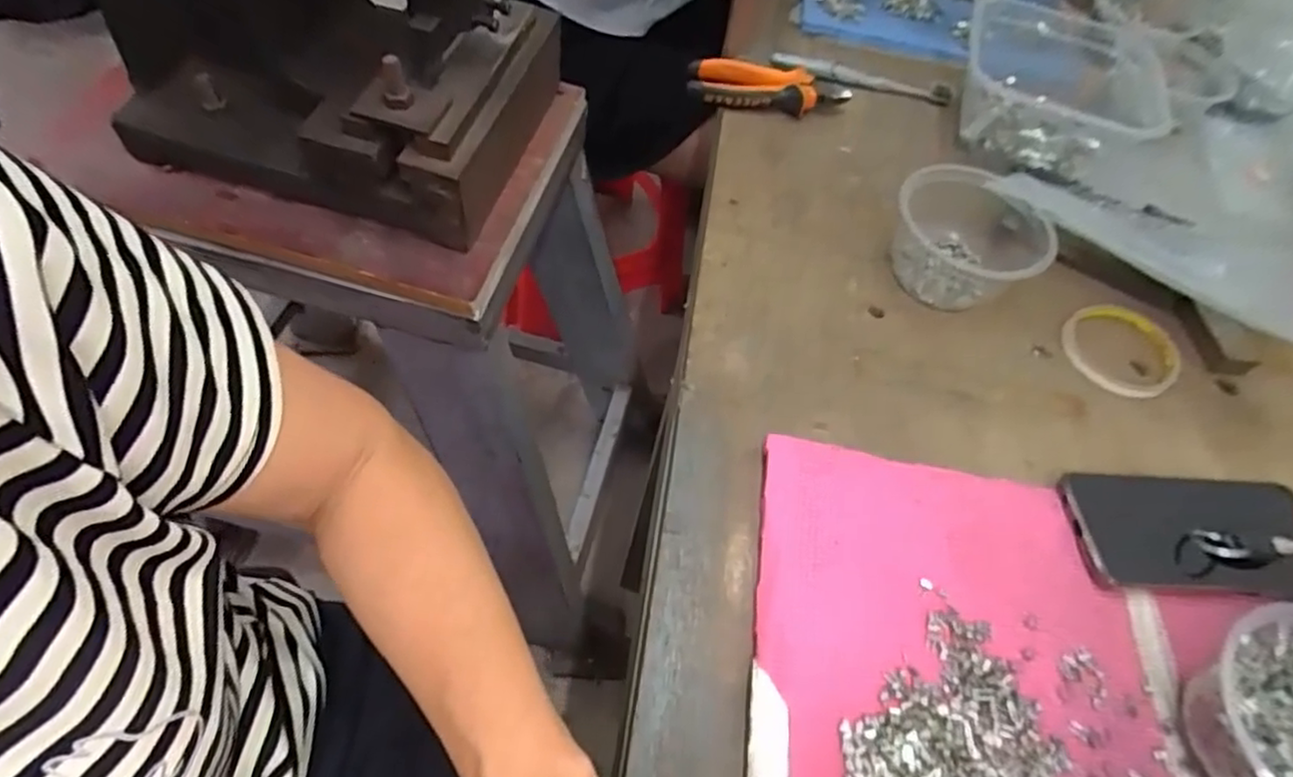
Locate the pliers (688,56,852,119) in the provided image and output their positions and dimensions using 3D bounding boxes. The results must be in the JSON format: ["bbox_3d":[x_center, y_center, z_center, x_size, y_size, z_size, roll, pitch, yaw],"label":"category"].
[{"bbox_3d":[0.114,-0.278,0.644,0.147,0.032,0.050,7,56,-4],"label":"pliers"}]

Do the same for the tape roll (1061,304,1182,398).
[{"bbox_3d":[0.369,-0.031,0.531,0.097,0.009,0.082,-16,61,-18],"label":"tape roll"}]

